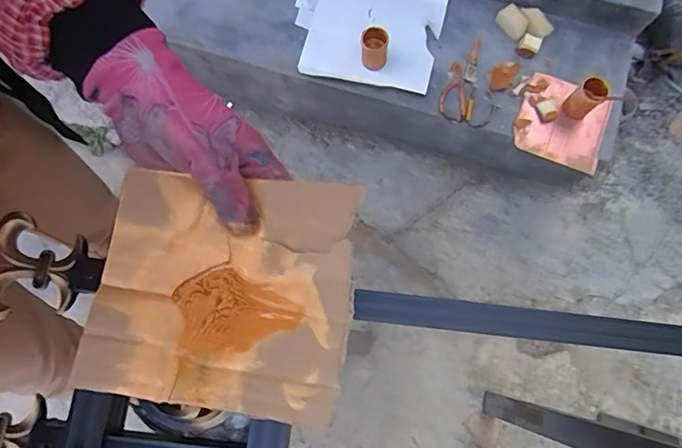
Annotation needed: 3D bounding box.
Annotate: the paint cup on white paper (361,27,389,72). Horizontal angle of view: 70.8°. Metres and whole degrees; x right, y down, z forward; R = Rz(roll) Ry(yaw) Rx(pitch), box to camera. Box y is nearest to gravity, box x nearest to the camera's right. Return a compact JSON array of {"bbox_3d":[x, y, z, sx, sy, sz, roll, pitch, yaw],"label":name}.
[{"bbox_3d":[0.069,-0.363,0.990,0.056,0.078,0.055,6,73,3],"label":"paint cup on white paper"}]

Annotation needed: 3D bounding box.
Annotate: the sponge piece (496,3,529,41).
[{"bbox_3d":[0.371,-0.438,1.037,0.040,0.026,0.075,-37,76,-10],"label":"sponge piece"}]

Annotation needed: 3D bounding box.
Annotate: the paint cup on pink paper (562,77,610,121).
[{"bbox_3d":[0.500,-0.256,0.977,0.058,0.083,0.060,-37,76,-10],"label":"paint cup on pink paper"}]

